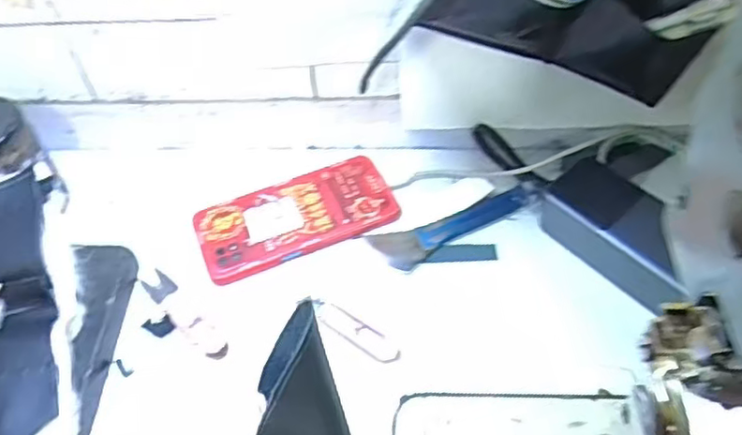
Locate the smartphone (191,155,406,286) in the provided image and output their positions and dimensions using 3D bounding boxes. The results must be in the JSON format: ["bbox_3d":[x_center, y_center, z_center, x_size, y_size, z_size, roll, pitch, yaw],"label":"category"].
[{"bbox_3d":[-0.061,-0.004,0.513,0.156,0.012,0.075,-21,55,-12],"label":"smartphone"}]

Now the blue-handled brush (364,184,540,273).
[{"bbox_3d":[0.069,0.003,0.508,0.135,0.013,0.039,-22,51,-14],"label":"blue-handled brush"}]

